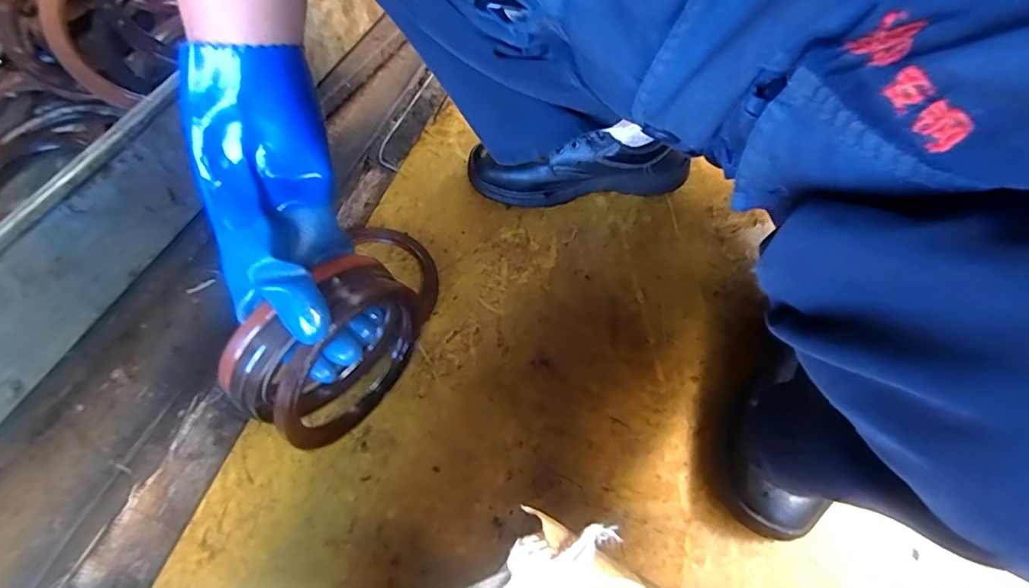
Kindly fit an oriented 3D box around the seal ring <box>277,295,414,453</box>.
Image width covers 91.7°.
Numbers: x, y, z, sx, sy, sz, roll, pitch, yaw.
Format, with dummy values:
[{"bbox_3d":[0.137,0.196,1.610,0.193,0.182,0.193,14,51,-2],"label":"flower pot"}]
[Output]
[{"bbox_3d":[-0.129,0.062,0.400,0.017,0.140,0.131,31,66,14],"label":"seal ring"}]

